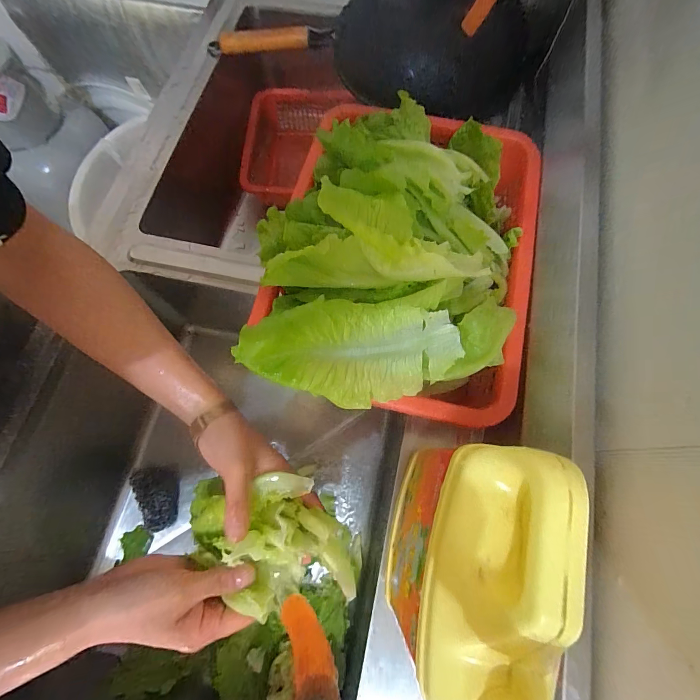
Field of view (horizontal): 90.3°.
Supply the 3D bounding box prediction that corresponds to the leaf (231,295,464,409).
[{"bbox_3d":[0.004,0.002,0.285,0.177,0.044,0.078,-1,71,-20],"label":"leaf"}]

